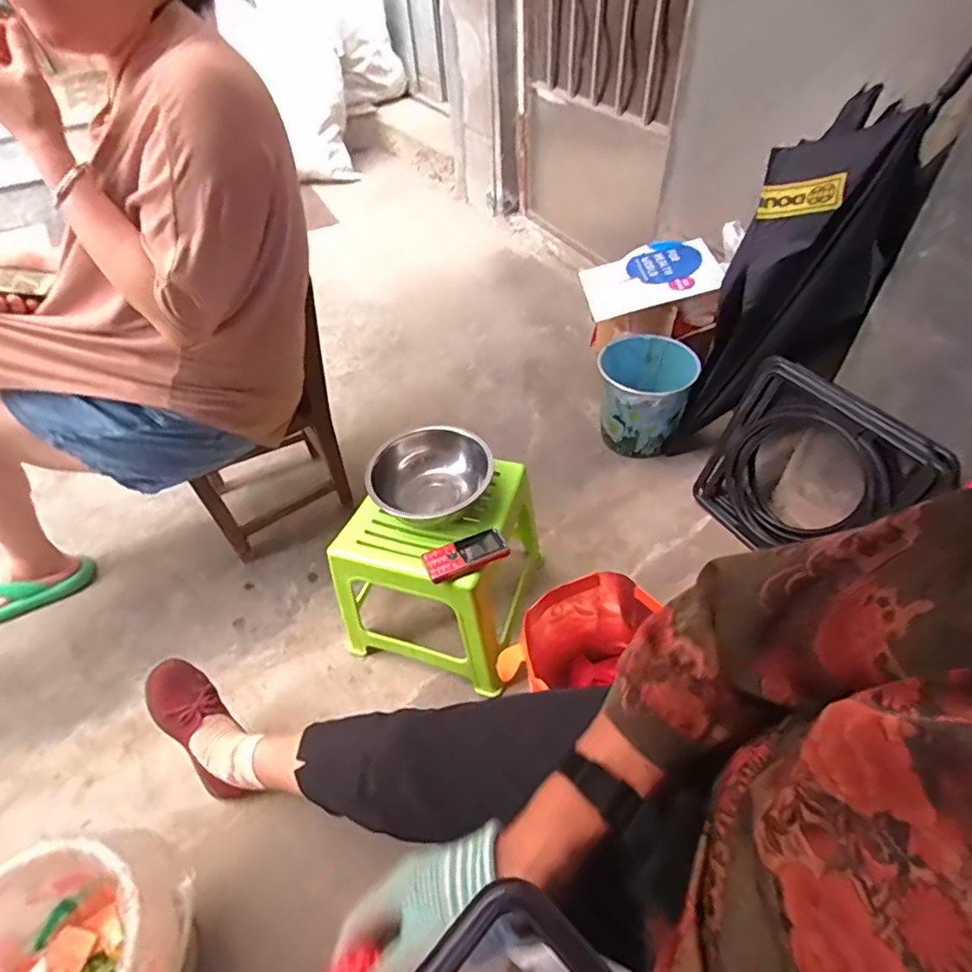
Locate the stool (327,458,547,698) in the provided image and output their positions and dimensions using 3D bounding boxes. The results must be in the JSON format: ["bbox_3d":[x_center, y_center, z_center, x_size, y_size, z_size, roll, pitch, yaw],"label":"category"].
[{"bbox_3d":[-0.073,0.127,0.955,0.287,0.266,0.305,14,50,15],"label":"stool"}]

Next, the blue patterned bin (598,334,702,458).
[{"bbox_3d":[0.366,-0.205,1.280,0.210,0.223,0.193,12,50,14],"label":"blue patterned bin"}]

